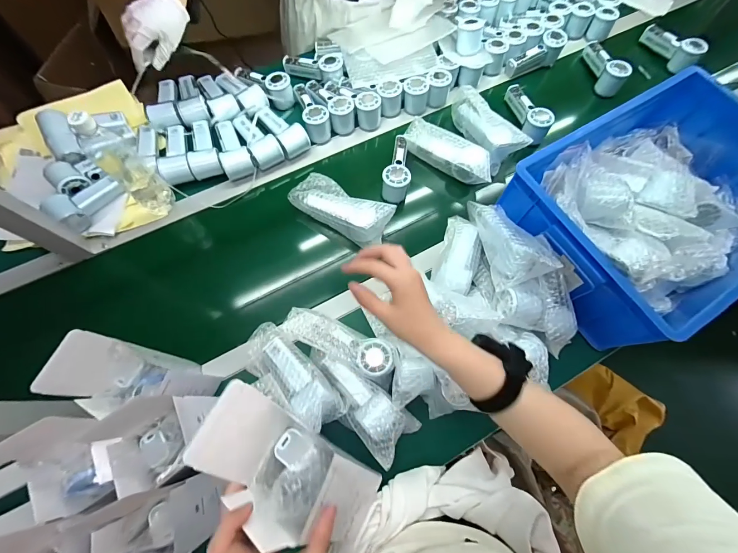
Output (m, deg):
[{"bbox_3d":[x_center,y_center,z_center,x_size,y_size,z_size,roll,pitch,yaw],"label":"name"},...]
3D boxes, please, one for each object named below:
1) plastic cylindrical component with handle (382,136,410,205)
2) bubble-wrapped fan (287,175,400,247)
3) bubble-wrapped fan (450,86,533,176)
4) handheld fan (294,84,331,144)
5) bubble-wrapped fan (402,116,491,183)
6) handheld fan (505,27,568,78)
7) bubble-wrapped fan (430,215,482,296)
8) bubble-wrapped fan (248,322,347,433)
[{"bbox_3d":[0.063,-0.235,0.697,0.069,0.056,0.153,9,70,1],"label":"plastic cylindrical component with handle"},{"bbox_3d":[-0.054,-0.140,0.641,0.196,0.048,0.086,30,72,9],"label":"bubble-wrapped fan"},{"bbox_3d":[0.260,-0.342,0.727,0.069,0.069,0.206,-25,73,-10],"label":"bubble-wrapped fan"},{"bbox_3d":[-0.131,-0.387,0.741,0.060,0.055,0.154,-14,71,-7],"label":"handheld fan"},{"bbox_3d":[0.175,-0.272,0.707,0.209,0.056,0.065,32,72,9],"label":"bubble-wrapped fan"},{"bbox_3d":[0.420,-0.558,0.823,0.157,0.056,0.062,-28,73,5],"label":"handheld fan"},{"bbox_3d":[0.171,-0.037,0.610,0.071,0.044,0.202,18,52,5],"label":"bubble-wrapped fan"},{"bbox_3d":[-0.130,0.162,0.530,0.202,0.054,0.078,39,73,24],"label":"bubble-wrapped fan"}]

